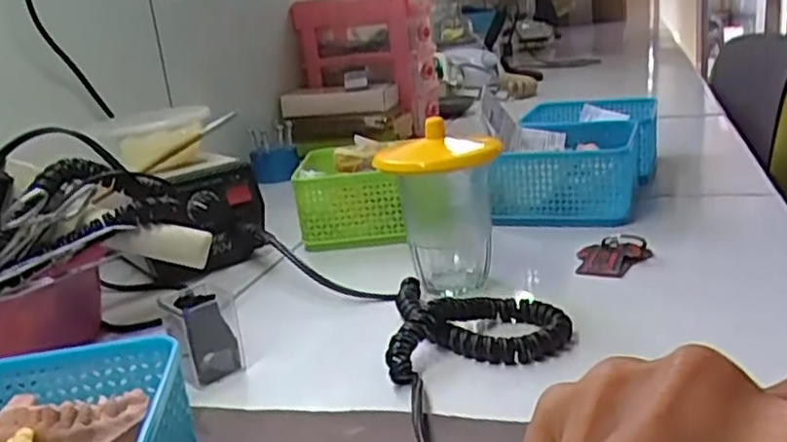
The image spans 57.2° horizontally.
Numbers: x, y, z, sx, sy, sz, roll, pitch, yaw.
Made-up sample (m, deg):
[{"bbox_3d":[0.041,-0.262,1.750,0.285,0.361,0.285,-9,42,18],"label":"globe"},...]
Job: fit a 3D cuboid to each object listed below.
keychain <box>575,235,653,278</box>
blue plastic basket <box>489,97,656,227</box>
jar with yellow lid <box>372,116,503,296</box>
[{"bbox_3d":[0.154,0.023,0.516,0.042,0.014,0.054,9,23,44],"label":"keychain"},{"bbox_3d":[0.185,-0.063,0.700,0.118,0.068,0.259,1,18,24],"label":"blue plastic basket"},{"bbox_3d":[0.036,-0.010,0.497,0.071,0.114,0.089,-3,17,13],"label":"jar with yellow lid"}]

